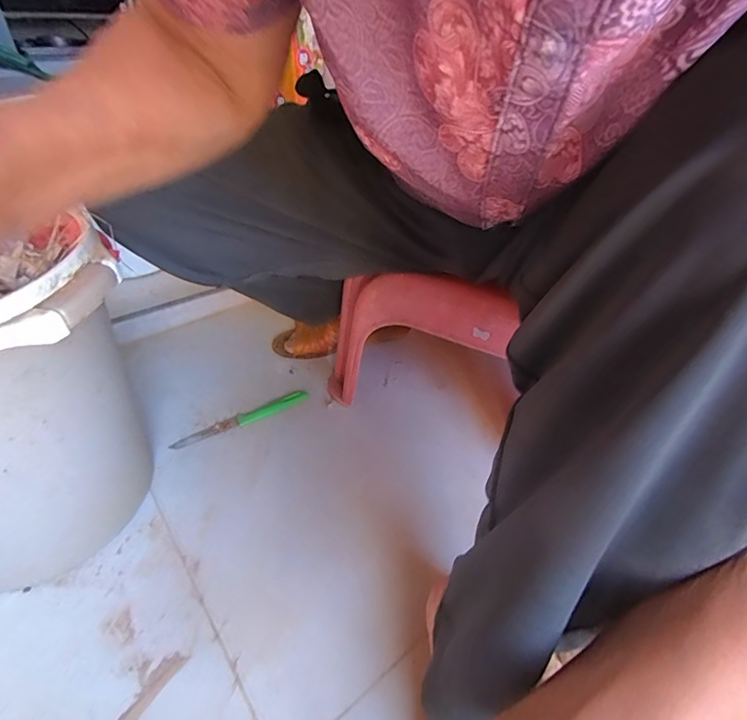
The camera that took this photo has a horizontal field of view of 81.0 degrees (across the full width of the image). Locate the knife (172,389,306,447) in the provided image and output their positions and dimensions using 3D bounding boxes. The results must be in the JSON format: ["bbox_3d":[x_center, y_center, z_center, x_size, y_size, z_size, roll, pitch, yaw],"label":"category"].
[{"bbox_3d":[-0.170,0.077,0.573,0.178,0.007,0.025,-22,47,-27],"label":"knife"}]

